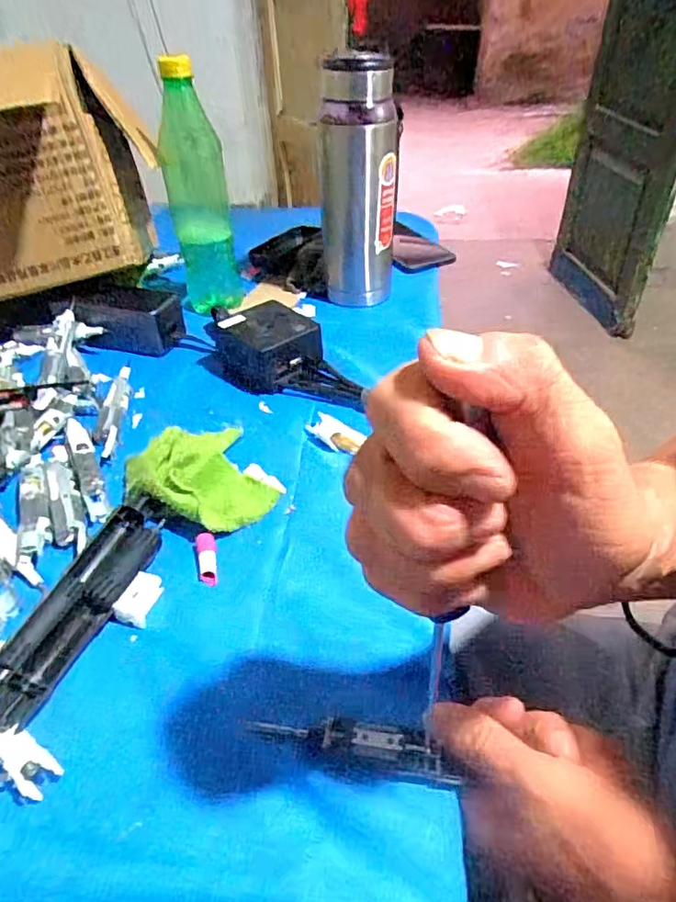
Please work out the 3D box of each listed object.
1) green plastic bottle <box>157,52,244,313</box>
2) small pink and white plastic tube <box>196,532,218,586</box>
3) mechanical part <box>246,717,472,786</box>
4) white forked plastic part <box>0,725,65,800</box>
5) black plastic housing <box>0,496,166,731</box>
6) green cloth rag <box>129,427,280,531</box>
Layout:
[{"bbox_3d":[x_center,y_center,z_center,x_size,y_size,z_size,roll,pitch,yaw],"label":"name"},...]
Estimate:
[{"bbox_3d":[-0.146,-0.269,0.587,0.062,0.230,0.066,-11,41,-9],"label":"green plastic bottle"},{"bbox_3d":[-0.085,0.070,0.366,0.012,0.009,0.038,-10,41,-8],"label":"small pink and white plastic tube"},{"bbox_3d":[0.006,0.141,0.275,0.101,0.012,0.019,8,42,9],"label":"mechanical part"},{"bbox_3d":[-0.156,0.147,0.271,0.047,0.012,0.016,21,46,25],"label":"white forked plastic part"},{"bbox_3d":[-0.151,0.088,0.336,0.041,0.015,0.155,11,43,16],"label":"black plastic housing"},{"bbox_3d":[-0.106,0.015,0.418,0.090,0.024,0.114,-21,44,-20],"label":"green cloth rag"}]

